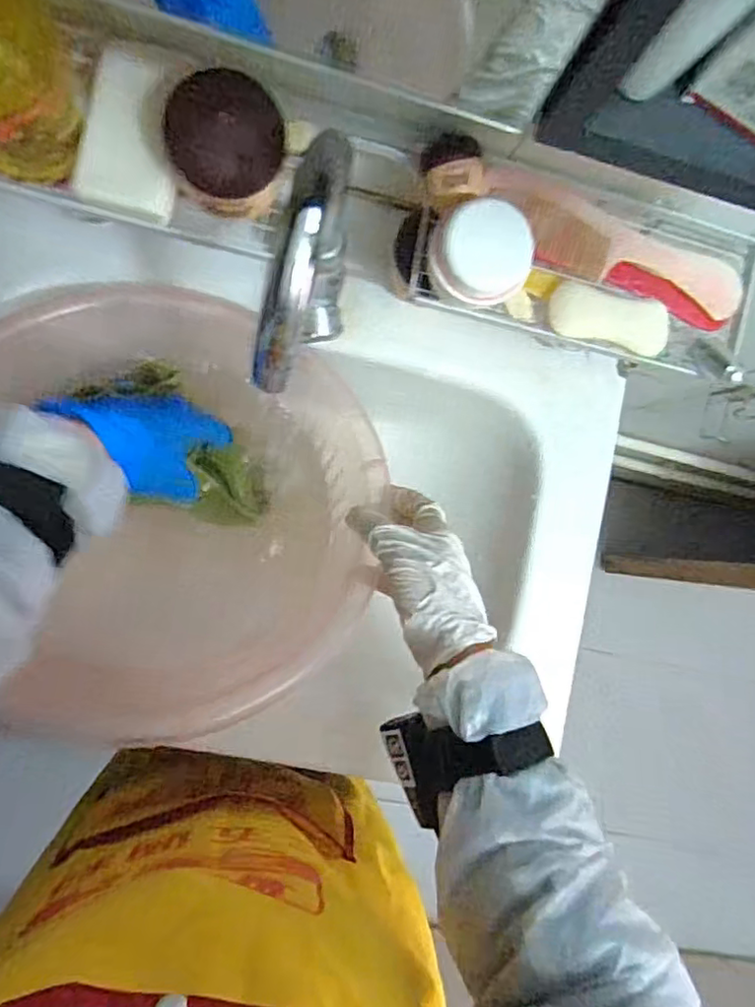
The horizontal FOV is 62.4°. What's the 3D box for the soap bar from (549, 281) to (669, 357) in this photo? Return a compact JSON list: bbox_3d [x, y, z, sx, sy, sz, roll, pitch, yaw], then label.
[{"bbox_3d":[0.168,-0.134,0.450,0.089,0.019,0.040,14,85,-8],"label":"soap bar"}]

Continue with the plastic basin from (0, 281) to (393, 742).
[{"bbox_3d":[-0.150,-0.004,0.499,0.321,0.126,0.364,-17,90,-9],"label":"plastic basin"}]

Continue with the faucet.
[{"bbox_3d":[-0.040,-0.130,0.394,0.034,0.202,0.146,18,85,-8],"label":"faucet"}]

